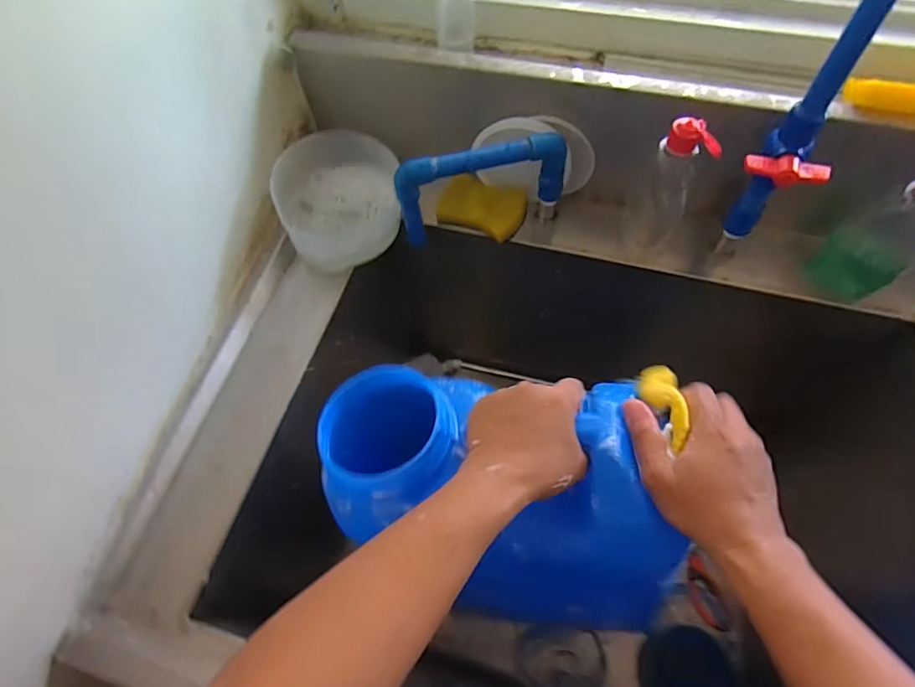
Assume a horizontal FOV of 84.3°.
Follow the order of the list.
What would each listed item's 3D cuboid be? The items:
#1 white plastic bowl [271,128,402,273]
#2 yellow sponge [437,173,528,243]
[{"bbox_3d":[-0.136,-0.169,0.590,0.138,0.068,0.157,-12,63,-3],"label":"white plastic bowl"},{"bbox_3d":[0.028,-0.164,0.598,0.095,0.022,0.069,24,66,14],"label":"yellow sponge"}]

